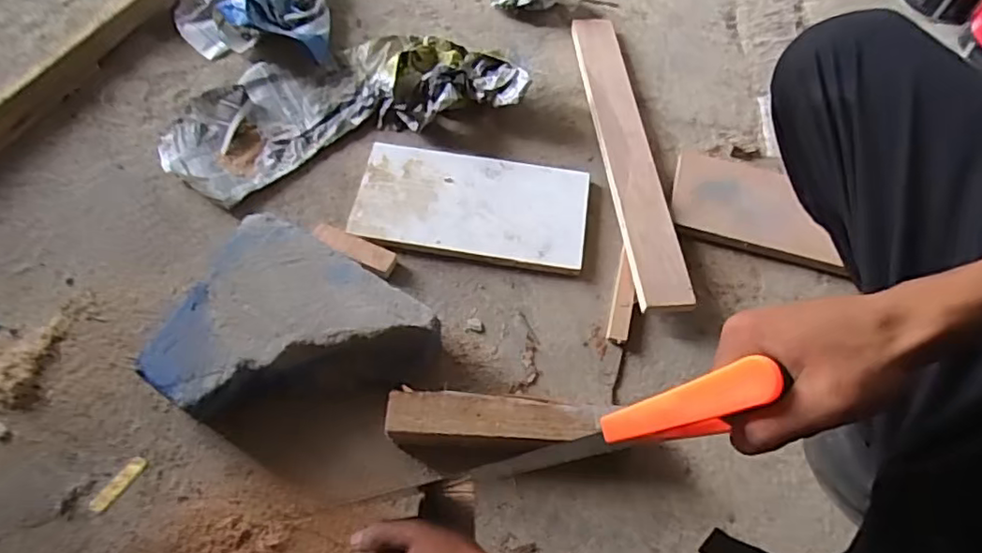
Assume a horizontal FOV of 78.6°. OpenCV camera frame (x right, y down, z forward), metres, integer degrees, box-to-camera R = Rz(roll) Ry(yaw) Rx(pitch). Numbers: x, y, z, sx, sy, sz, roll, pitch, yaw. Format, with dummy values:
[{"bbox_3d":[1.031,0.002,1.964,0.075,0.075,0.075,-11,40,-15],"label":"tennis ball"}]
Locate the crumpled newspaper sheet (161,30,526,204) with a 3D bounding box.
[{"bbox_3d":[-0.198,-0.230,0.766,0.439,0.054,0.202,-20,65,-11],"label":"crumpled newspaper sheet"}]

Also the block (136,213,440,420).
[{"bbox_3d":[-0.194,0.069,0.598,0.221,0.075,0.193,26,65,12],"label":"block"}]

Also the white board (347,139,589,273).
[{"bbox_3d":[-0.022,-0.086,0.718,0.268,0.021,0.140,8,63,3],"label":"white board"}]

